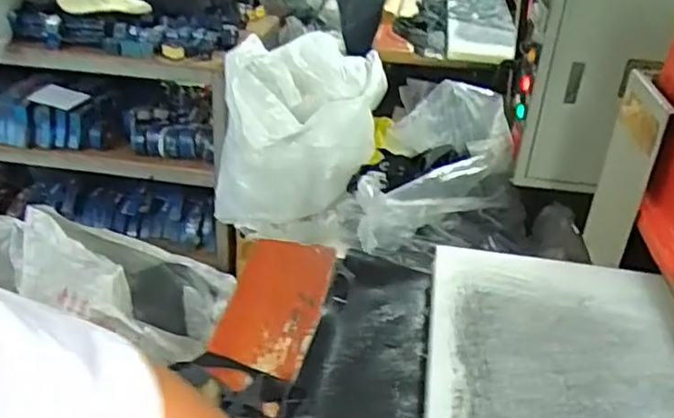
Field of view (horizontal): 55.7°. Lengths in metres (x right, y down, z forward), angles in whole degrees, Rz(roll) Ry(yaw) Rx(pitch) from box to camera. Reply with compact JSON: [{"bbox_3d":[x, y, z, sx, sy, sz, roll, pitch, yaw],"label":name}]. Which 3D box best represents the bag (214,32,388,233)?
[{"bbox_3d":[-0.093,-0.159,1.501,0.403,0.377,0.274,-2,29,1],"label":"bag"}]

